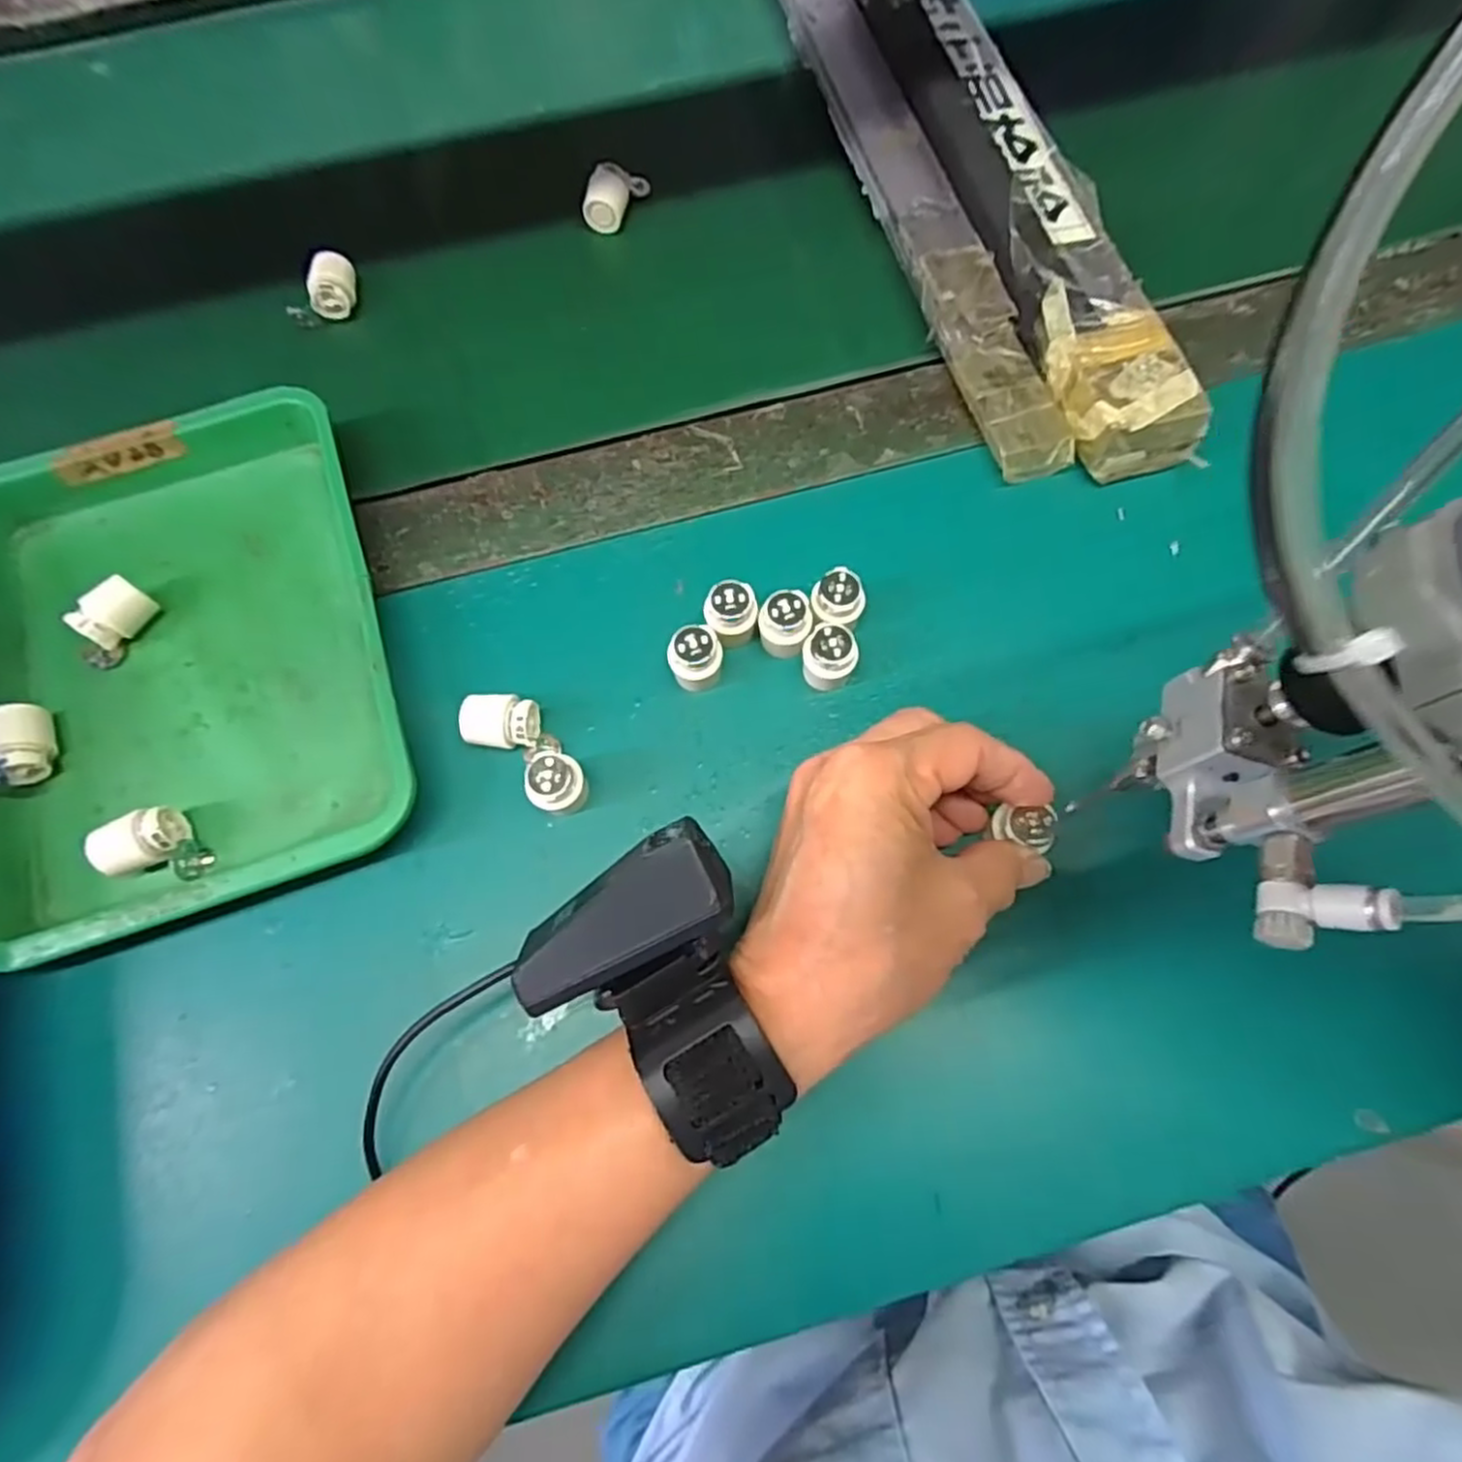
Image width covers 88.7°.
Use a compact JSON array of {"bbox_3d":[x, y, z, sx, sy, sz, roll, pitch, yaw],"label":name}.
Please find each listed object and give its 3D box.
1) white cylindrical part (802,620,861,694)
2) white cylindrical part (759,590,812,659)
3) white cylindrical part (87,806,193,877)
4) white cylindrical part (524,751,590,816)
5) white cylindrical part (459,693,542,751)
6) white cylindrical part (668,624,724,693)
[{"bbox_3d":[0.039,-0.030,0.301,0.021,0.027,0.021,0,72,1],"label":"white cylindrical part"},{"bbox_3d":[0.022,-0.043,0.306,0.020,0.025,0.019,0,72,1],"label":"white cylindrical part"},{"bbox_3d":[-0.222,0.042,0.282,0.026,0.022,0.019,-18,72,-5],"label":"white cylindrical part"},{"bbox_3d":[-0.066,0.021,0.286,0.018,0.027,0.020,-11,72,-2],"label":"white cylindrical part"},{"bbox_3d":[-0.092,-0.003,0.298,0.028,0.018,0.019,6,72,3],"label":"white cylindrical part"},{"bbox_3d":[-0.013,-0.028,0.302,0.020,0.026,0.019,0,72,1],"label":"white cylindrical part"}]

